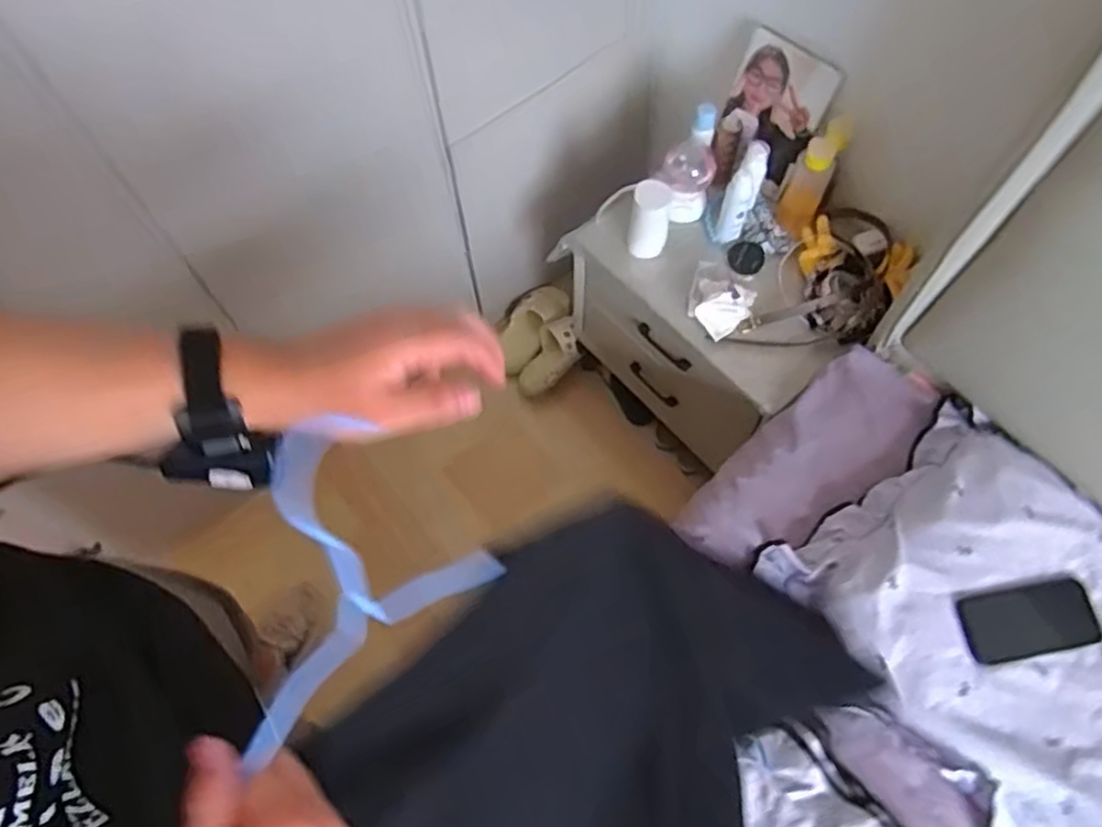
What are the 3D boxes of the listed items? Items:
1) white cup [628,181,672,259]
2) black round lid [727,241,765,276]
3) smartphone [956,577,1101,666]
[{"bbox_3d":[0.162,-0.320,1.185,0.063,0.105,0.068,7,65,4],"label":"white cup"},{"bbox_3d":[0.333,-0.266,1.226,0.058,0.011,0.062,0,65,1],"label":"black round lid"},{"bbox_3d":[0.587,0.254,0.883,0.163,0.008,0.081,-11,65,-4],"label":"smartphone"}]

